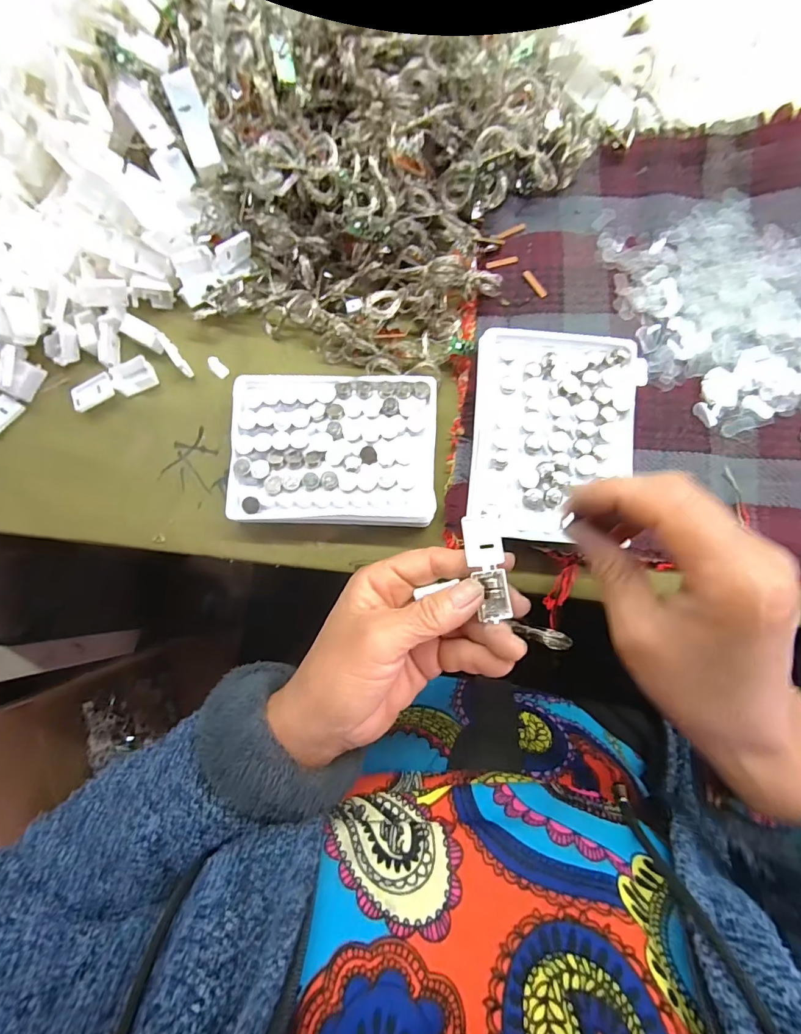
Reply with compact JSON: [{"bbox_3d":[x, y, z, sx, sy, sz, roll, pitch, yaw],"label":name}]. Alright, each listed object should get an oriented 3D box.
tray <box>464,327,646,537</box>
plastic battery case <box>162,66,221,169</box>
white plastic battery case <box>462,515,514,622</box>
[{"bbox_3d":[0.093,-0.050,0.273,0.095,0.020,0.128,5,82,2],"label":"tray"},{"bbox_3d":[-0.132,-0.253,0.282,0.018,0.004,0.050,-24,112,-20],"label":"plastic battery case"},{"bbox_3d":[0.047,0.027,0.234,0.021,0.007,0.054,-9,80,-4],"label":"white plastic battery case"}]

